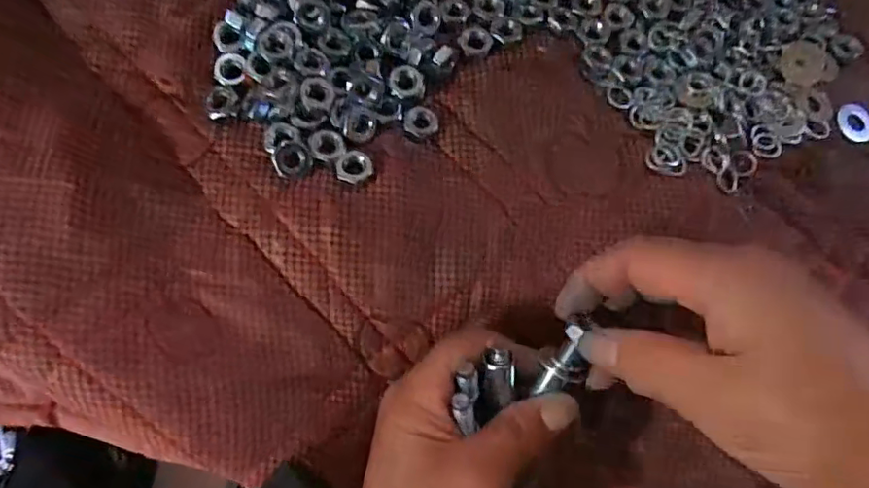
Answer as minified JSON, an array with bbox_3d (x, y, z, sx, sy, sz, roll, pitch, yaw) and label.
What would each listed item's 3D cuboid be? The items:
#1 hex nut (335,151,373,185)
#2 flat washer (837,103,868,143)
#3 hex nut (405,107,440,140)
[{"bbox_3d":[-0.037,-0.035,0.253,0.016,0.006,0.015,-29,77,-10],"label":"hex nut"},{"bbox_3d":[0.218,-0.063,0.285,0.016,0.004,0.020,-37,79,-12],"label":"flat washer"},{"bbox_3d":[-0.006,-0.059,0.268,0.016,0.004,0.016,9,74,0],"label":"hex nut"}]

